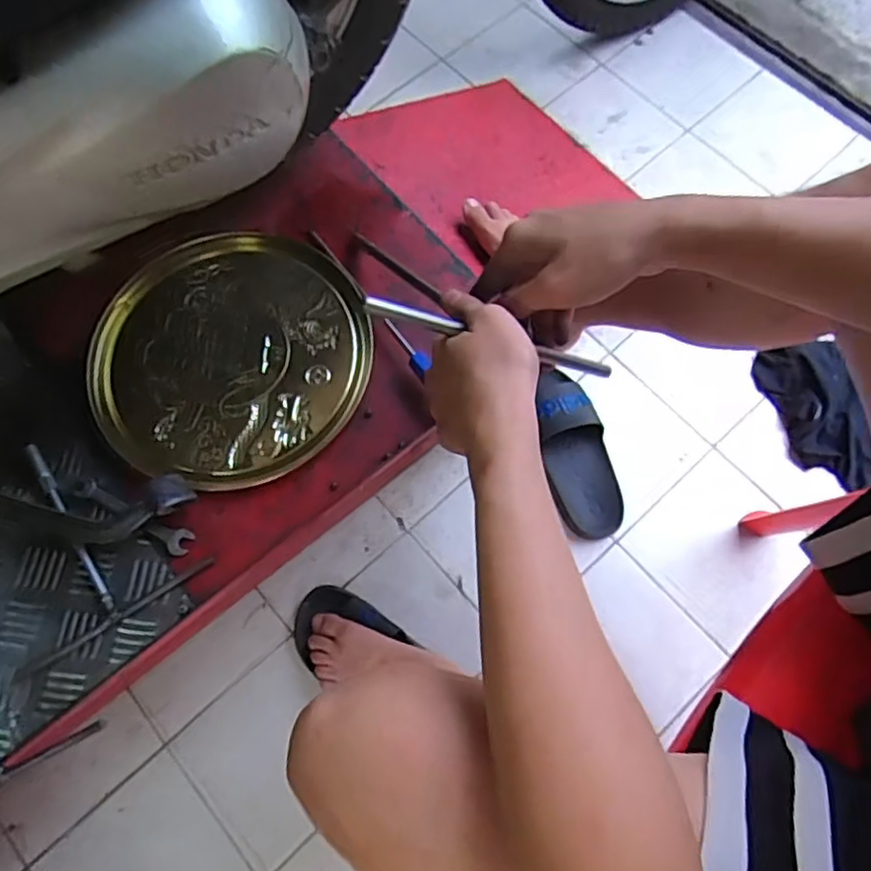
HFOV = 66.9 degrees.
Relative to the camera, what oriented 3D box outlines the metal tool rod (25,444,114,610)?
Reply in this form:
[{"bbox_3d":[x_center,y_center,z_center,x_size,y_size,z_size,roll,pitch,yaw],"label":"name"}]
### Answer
[{"bbox_3d":[-0.320,0.075,0.574,0.014,0.007,0.174,-35,74,-10],"label":"metal tool rod"}]

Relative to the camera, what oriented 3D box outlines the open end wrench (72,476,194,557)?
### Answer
[{"bbox_3d":[-0.268,0.069,0.578,0.123,0.008,0.022,25,74,10],"label":"open end wrench"}]

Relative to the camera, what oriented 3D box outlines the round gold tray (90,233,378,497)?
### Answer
[{"bbox_3d":[-0.195,-0.079,0.624,0.253,0.014,0.243,-1,71,2],"label":"round gold tray"}]

